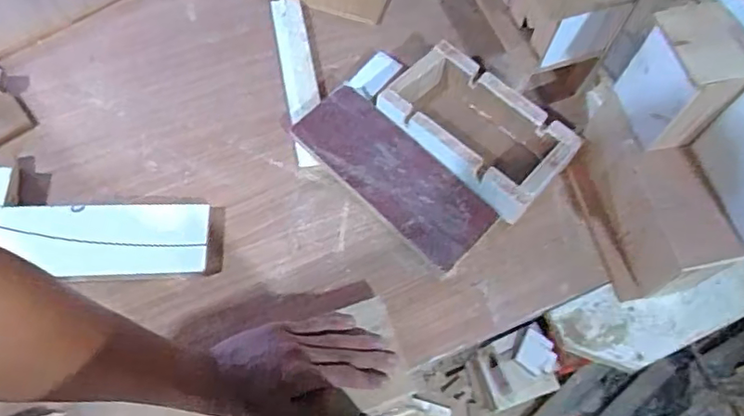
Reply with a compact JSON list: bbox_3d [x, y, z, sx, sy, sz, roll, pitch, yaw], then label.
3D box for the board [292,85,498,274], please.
[{"bbox_3d":[0.024,-0.039,0.630,0.091,0.011,0.238,-43,77,-14],"label":"board"}]

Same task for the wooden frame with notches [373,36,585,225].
[{"bbox_3d":[0.120,-0.090,0.658,0.209,0.062,0.126,41,69,16],"label":"wooden frame with notches"}]

